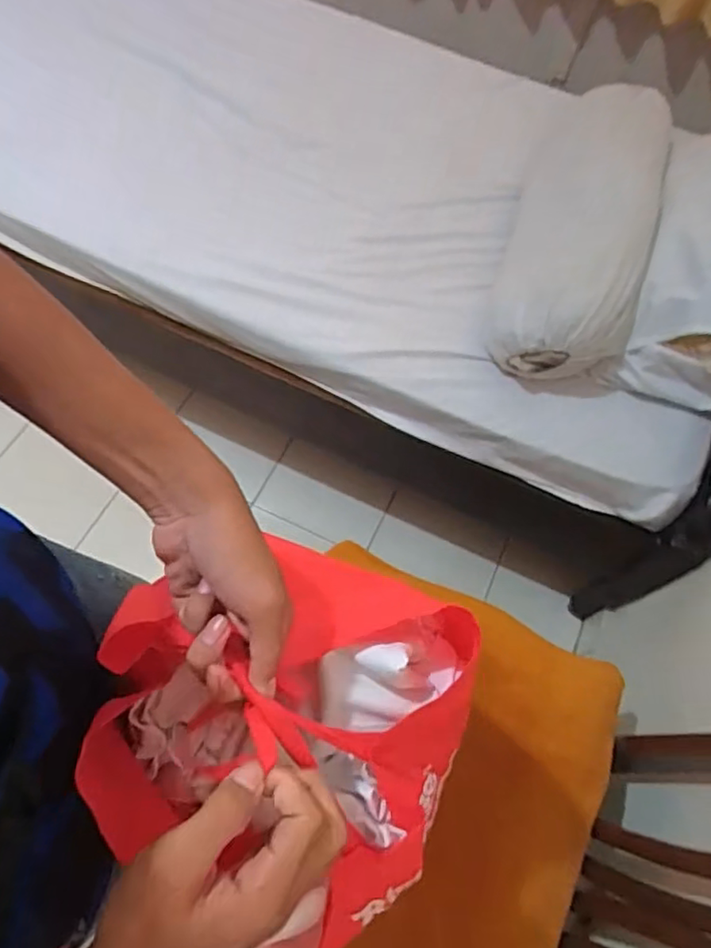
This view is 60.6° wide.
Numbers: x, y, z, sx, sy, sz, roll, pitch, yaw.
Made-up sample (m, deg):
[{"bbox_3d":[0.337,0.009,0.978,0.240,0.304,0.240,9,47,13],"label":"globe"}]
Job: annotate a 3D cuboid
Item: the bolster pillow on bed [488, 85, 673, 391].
[{"bbox_3d":[0.433,-0.487,1.152,0.239,0.190,0.734,20,63,5],"label":"bolster pillow on bed"}]

